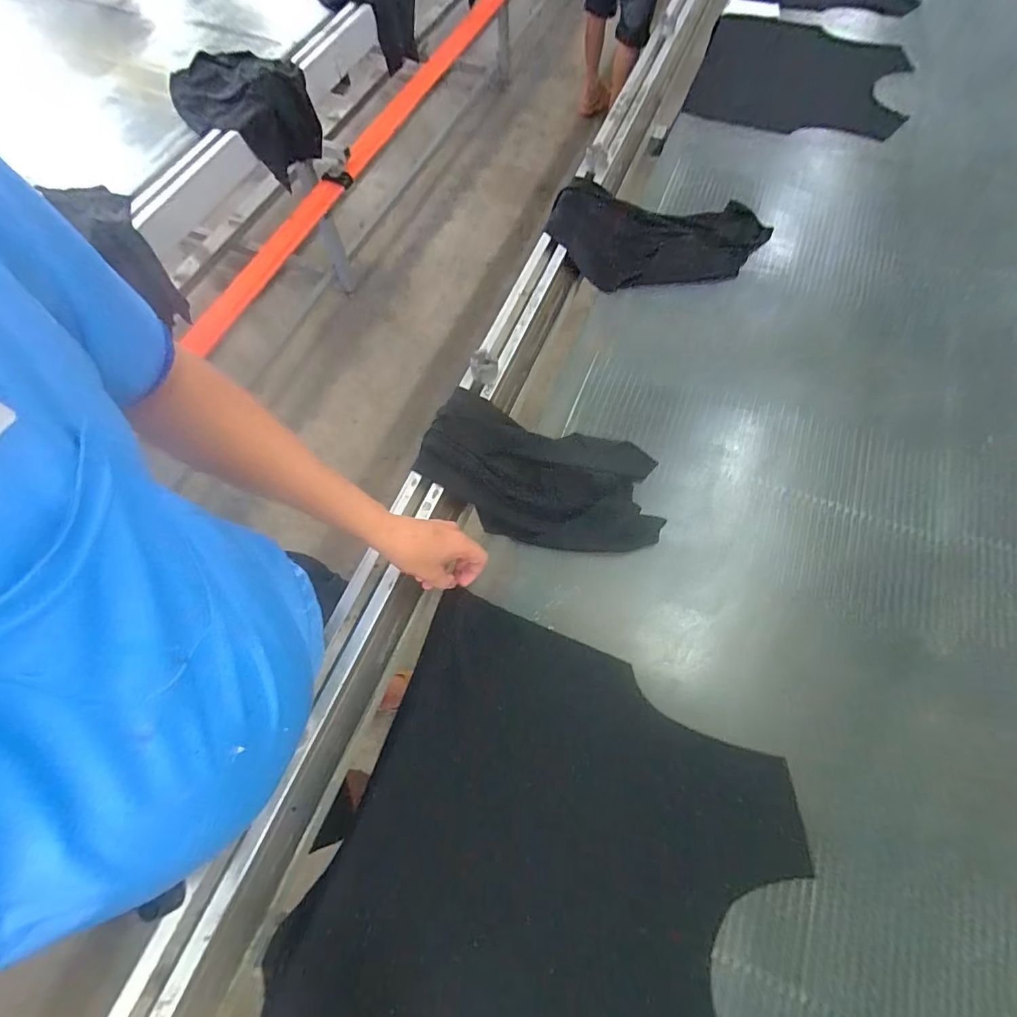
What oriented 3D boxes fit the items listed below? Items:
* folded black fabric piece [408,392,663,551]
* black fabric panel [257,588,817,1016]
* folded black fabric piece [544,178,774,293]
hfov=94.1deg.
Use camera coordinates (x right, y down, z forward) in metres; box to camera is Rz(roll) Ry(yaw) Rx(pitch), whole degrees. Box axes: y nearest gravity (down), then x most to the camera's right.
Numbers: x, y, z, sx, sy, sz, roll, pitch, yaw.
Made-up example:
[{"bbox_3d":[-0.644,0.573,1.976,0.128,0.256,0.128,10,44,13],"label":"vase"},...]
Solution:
[{"bbox_3d":[0.043,-0.042,0.622,0.311,0.029,0.169,15,67,7],"label":"folded black fabric piece"},{"bbox_3d":[0.047,0.355,0.473,0.410,0.029,0.435,17,66,10],"label":"black fabric panel"},{"bbox_3d":[0.251,-0.459,0.801,0.355,0.034,0.210,6,66,3],"label":"folded black fabric piece"}]

